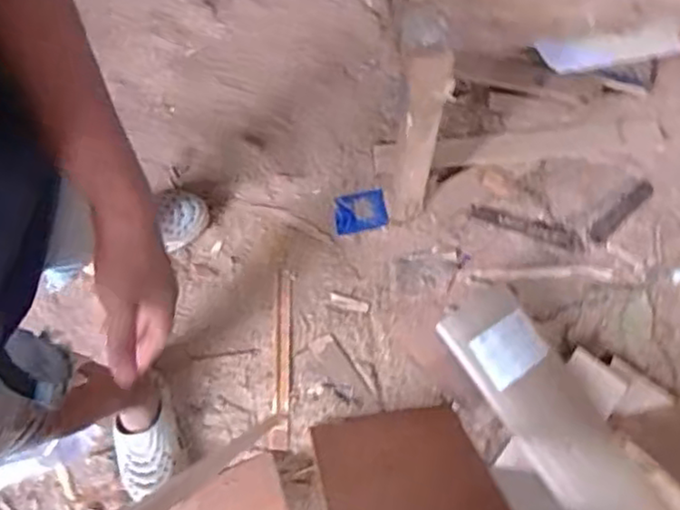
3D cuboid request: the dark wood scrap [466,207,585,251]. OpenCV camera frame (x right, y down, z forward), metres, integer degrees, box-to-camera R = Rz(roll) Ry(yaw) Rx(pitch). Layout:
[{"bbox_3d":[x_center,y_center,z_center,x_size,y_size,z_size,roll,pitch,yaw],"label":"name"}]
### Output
[{"bbox_3d":[0.392,-0.060,1.442,0.232,0.010,0.040,21,77,4],"label":"dark wood scrap"}]

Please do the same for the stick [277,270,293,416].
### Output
[{"bbox_3d":[-0.112,0.170,1.391,0.030,0.012,0.294,-2,76,-1],"label":"stick"}]

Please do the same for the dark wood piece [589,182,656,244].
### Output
[{"bbox_3d":[0.594,-0.092,1.454,0.182,0.015,0.037,-42,80,-10],"label":"dark wood piece"}]

